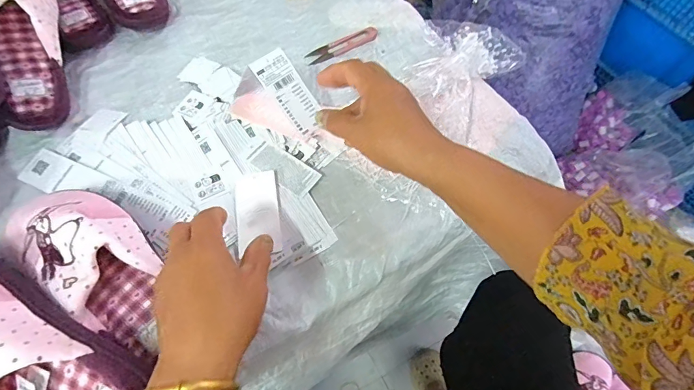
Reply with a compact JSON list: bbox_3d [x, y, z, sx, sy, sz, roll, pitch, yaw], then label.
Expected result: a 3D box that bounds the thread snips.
[{"bbox_3d":[-0.007,-0.209,0.553,0.103,0.008,0.026,-27,71,-6],"label":"thread snips"}]

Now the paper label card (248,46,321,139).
[{"bbox_3d":[-0.062,-0.112,0.439,0.043,0.005,0.095,-37,103,-20],"label":"paper label card"}]

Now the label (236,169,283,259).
[{"bbox_3d":[-0.094,0.017,0.419,0.043,0.004,0.090,-8,62,-6],"label":"label"}]

